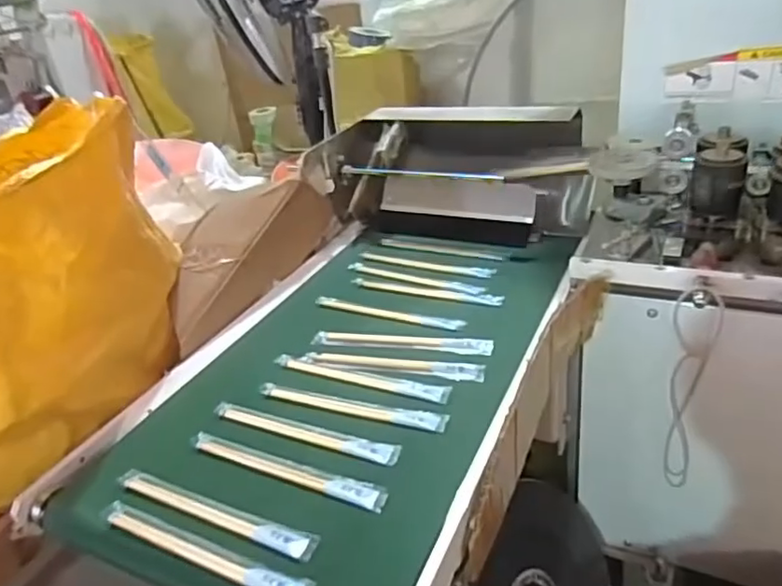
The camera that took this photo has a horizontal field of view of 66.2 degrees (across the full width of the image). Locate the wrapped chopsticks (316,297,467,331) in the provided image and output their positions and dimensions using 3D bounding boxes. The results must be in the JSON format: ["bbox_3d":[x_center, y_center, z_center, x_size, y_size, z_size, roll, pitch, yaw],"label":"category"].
[{"bbox_3d":[-0.006,0.028,0.828,0.225,0.007,0.025,10,34,27],"label":"wrapped chopsticks"}]

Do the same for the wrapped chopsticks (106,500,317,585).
[{"bbox_3d":[-0.166,0.221,0.518,0.226,0.008,0.023,9,34,26],"label":"wrapped chopsticks"}]

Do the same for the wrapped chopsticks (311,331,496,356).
[{"bbox_3d":[0.012,0.062,0.758,0.230,0.007,0.033,3,32,18],"label":"wrapped chopsticks"}]

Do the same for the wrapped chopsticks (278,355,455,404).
[{"bbox_3d":[-0.039,0.099,0.700,0.223,0.005,0.027,7,33,23],"label":"wrapped chopsticks"}]

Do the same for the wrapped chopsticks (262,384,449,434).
[{"bbox_3d":[-0.047,0.124,0.663,0.226,0.007,0.024,7,33,23],"label":"wrapped chopsticks"}]

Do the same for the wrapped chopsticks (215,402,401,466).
[{"bbox_3d":[-0.096,0.147,0.636,0.226,0.005,0.027,8,33,24],"label":"wrapped chopsticks"}]

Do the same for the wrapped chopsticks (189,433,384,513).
[{"bbox_3d":[-0.107,0.171,0.589,0.223,0.006,0.027,9,34,26],"label":"wrapped chopsticks"}]

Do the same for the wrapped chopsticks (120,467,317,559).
[{"bbox_3d":[-0.165,0.201,0.554,0.224,0.004,0.023,9,33,25],"label":"wrapped chopsticks"}]

